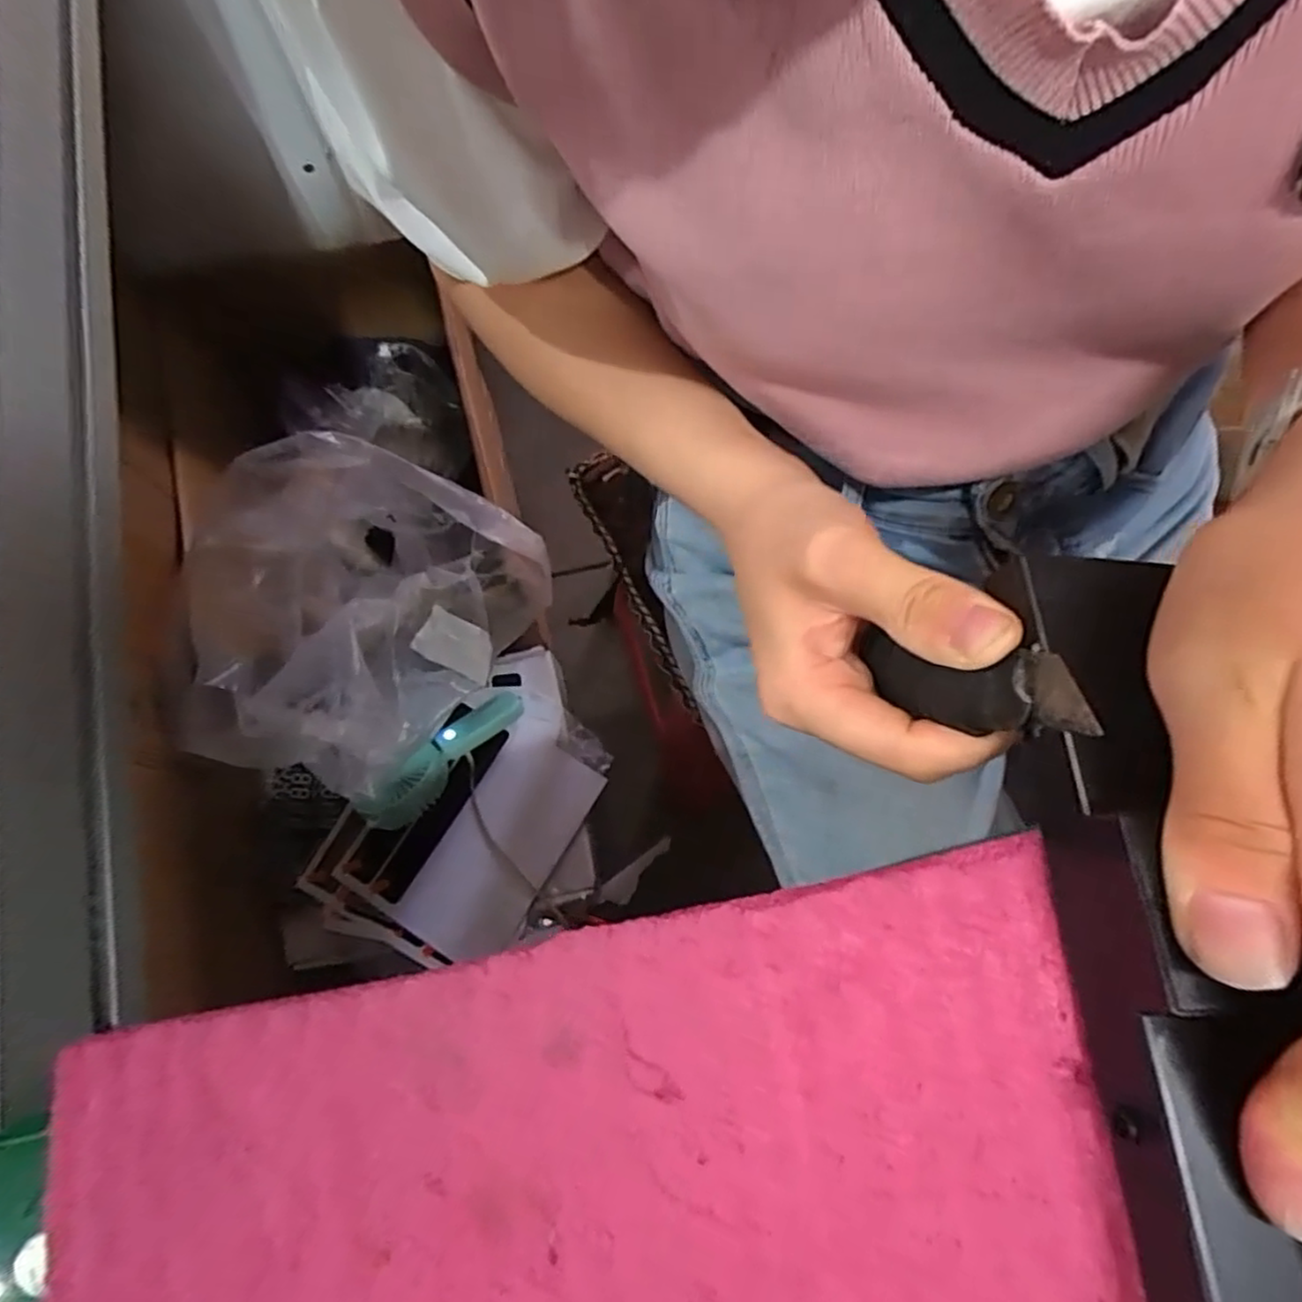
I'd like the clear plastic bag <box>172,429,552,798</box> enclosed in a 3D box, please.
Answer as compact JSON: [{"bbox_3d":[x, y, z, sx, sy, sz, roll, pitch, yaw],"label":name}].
[{"bbox_3d":[-0.279,-0.022,0.695,0.253,0.232,0.310,25,77,7],"label":"clear plastic bag"}]

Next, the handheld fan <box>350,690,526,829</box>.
[{"bbox_3d":[-0.225,0.116,0.777,0.051,0.083,0.205,38,52,10],"label":"handheld fan"}]

